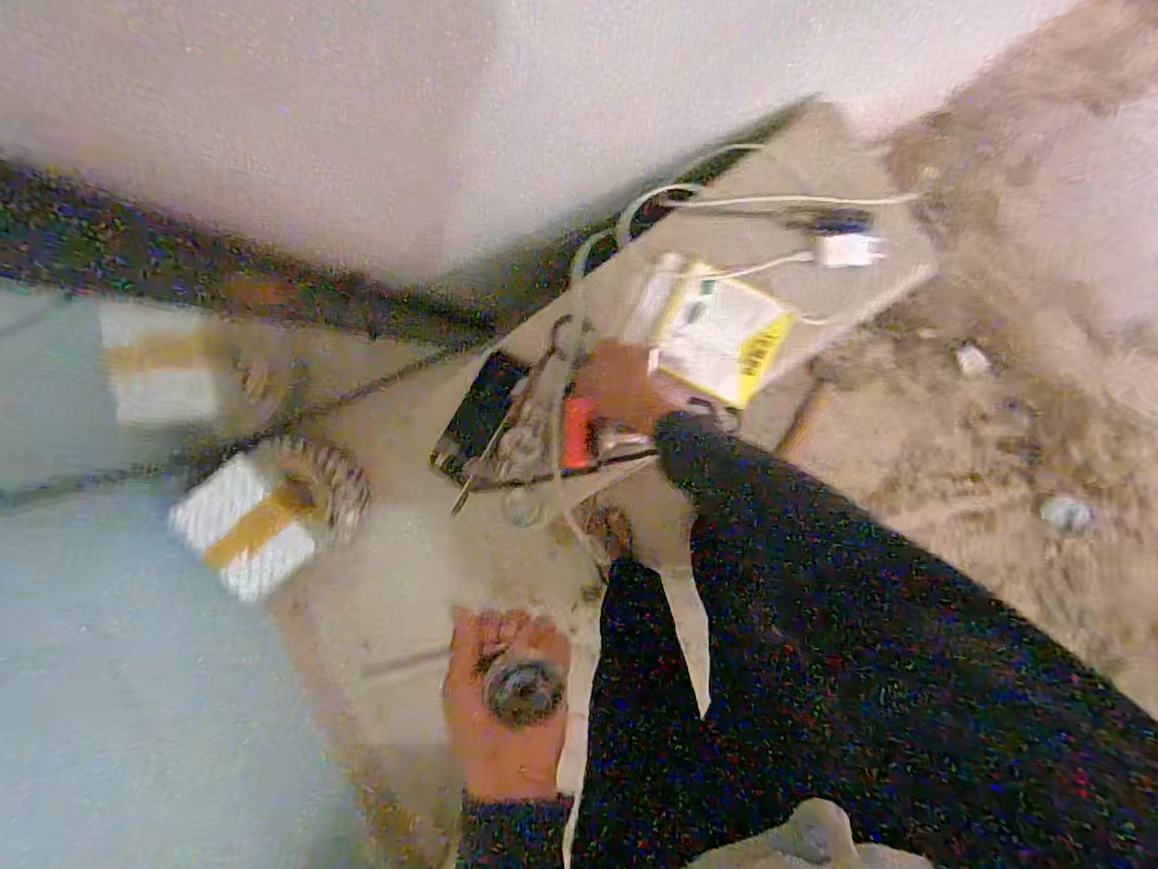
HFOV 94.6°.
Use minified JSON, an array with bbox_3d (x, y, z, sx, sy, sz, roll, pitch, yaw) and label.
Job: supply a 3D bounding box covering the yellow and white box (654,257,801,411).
[{"bbox_3d":[0.169,-0.117,0.642,0.141,0.027,0.126,26,98,0],"label":"yellow and white box"}]

